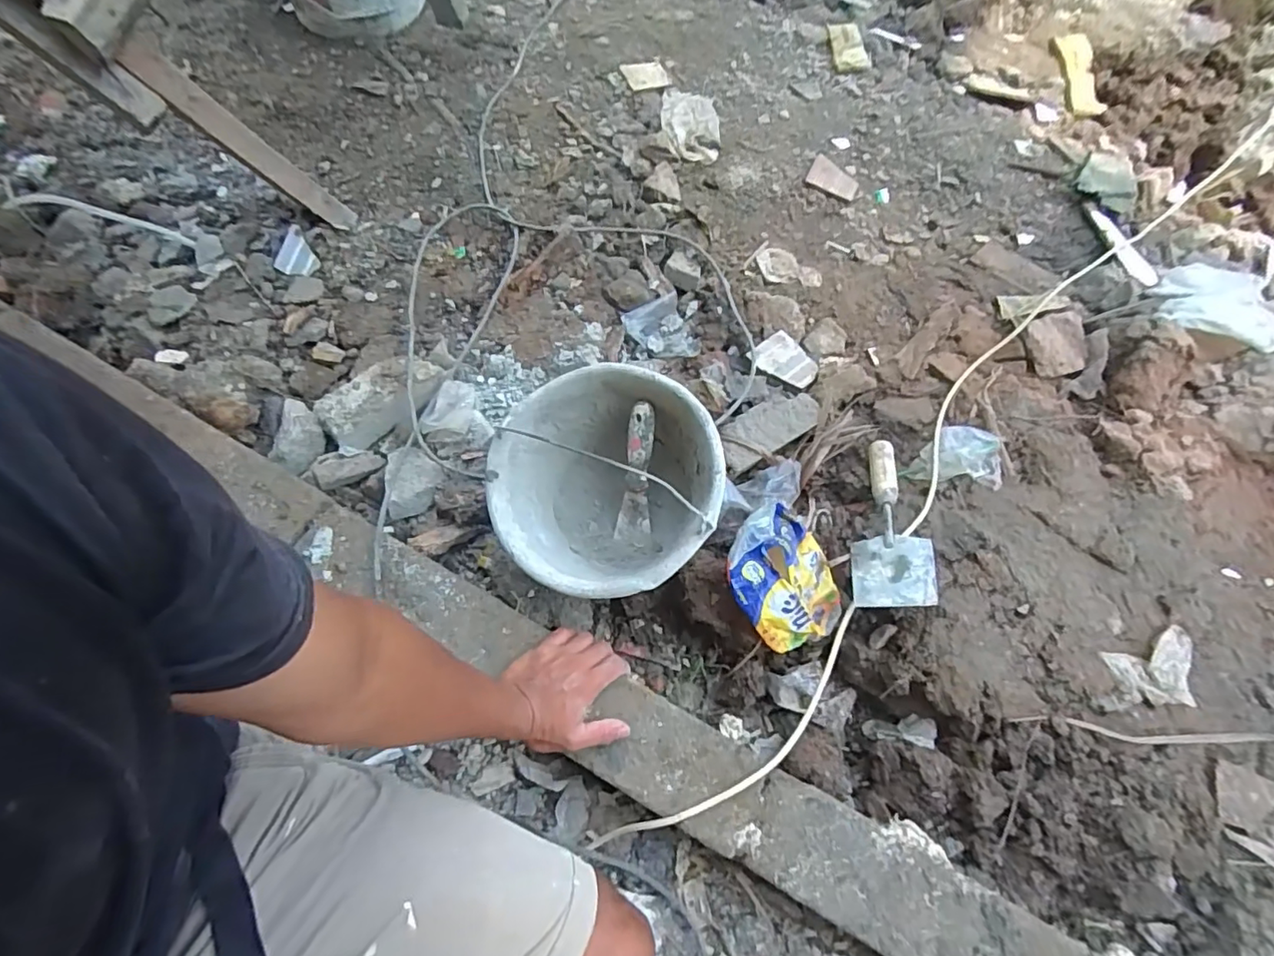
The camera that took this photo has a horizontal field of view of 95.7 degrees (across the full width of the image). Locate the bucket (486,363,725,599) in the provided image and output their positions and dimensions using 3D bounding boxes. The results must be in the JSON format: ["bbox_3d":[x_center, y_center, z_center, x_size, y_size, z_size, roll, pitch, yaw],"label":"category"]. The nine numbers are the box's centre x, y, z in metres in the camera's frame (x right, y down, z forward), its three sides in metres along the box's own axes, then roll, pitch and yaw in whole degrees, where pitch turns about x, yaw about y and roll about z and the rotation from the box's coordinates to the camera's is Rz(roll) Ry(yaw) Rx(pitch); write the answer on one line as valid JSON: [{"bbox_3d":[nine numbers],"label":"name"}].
[{"bbox_3d":[-0.027,0.014,0.713,0.269,0.163,0.269,-3,73,10],"label":"bucket"}]

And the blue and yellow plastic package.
[{"bbox_3d":[0.188,0.131,0.720,0.149,0.047,0.194,-36,104,-36],"label":"blue and yellow plastic package"}]

